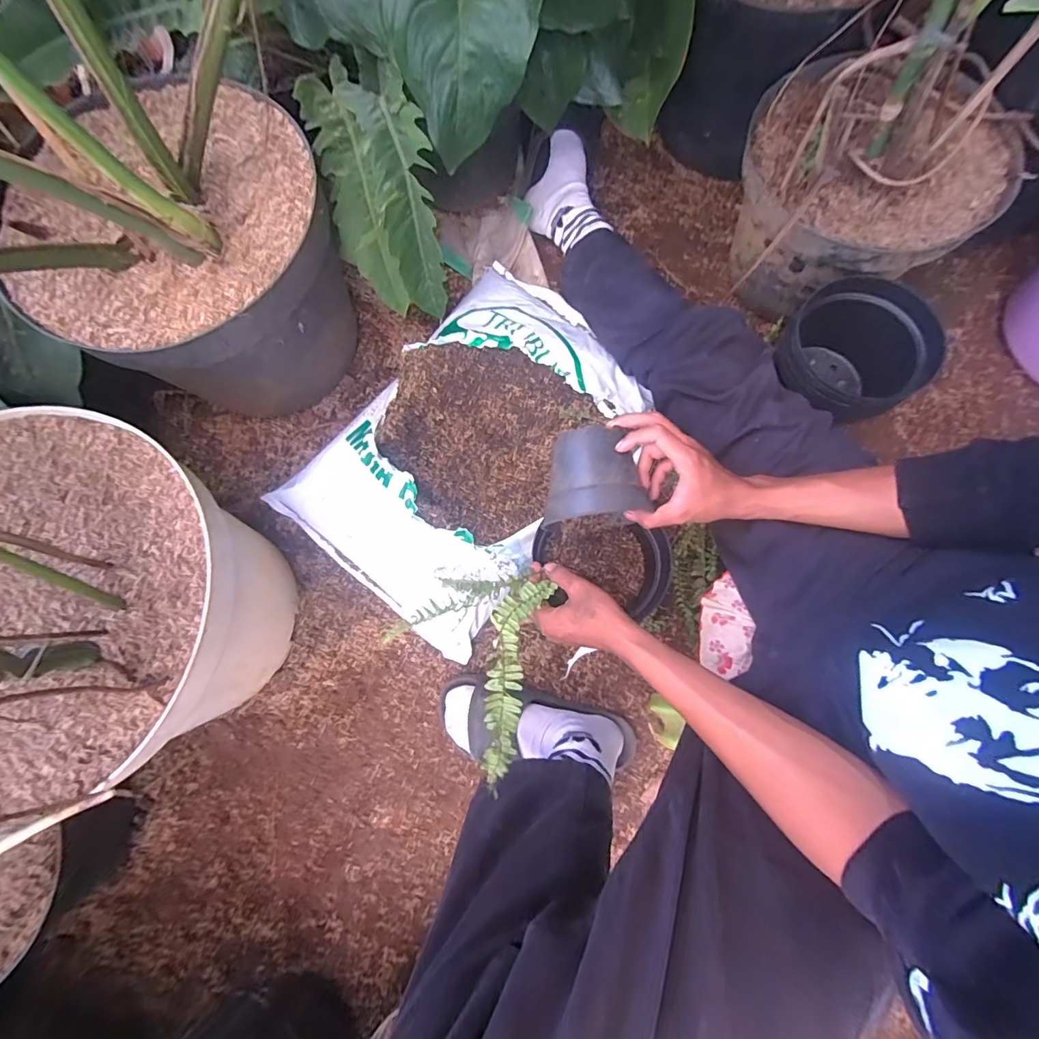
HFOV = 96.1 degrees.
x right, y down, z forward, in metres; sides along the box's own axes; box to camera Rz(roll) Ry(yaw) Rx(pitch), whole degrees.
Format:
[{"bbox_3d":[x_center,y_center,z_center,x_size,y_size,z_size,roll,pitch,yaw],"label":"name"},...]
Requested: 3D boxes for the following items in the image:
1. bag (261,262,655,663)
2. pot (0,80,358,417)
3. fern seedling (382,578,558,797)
[{"bbox_3d":[-0.065,-0.127,0.685,0.359,0.139,0.544,37,80,9],"label":"bag"},{"bbox_3d":[-0.403,-0.326,0.651,0.327,0.253,0.352,0,77,1],"label":"pot"},{"bbox_3d":[-0.030,0.133,0.501,0.172,0.083,0.186,-44,79,-8],"label":"fern seedling"}]

